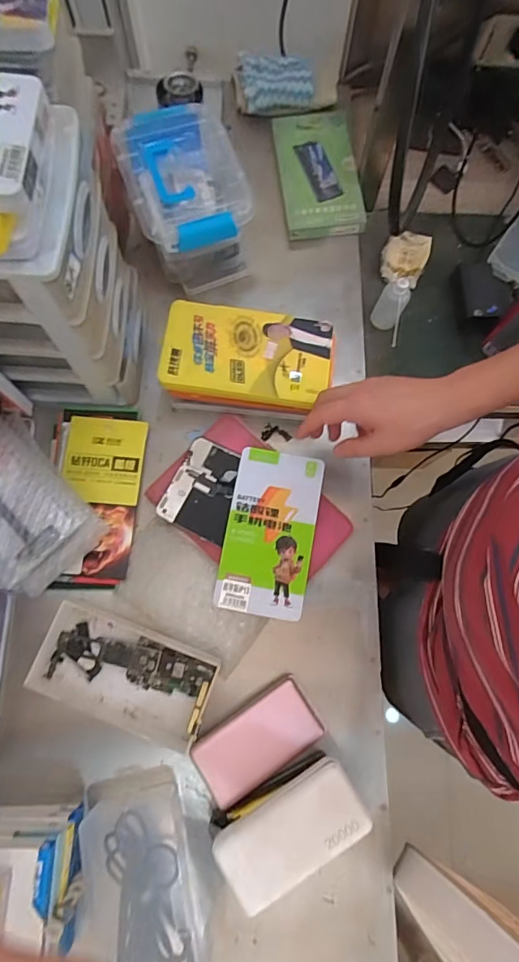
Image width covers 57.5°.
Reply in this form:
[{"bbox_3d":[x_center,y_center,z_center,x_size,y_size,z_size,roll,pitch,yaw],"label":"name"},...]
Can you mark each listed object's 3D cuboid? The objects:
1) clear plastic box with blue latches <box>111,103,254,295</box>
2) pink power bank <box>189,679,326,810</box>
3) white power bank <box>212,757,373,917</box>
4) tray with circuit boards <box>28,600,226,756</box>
[{"bbox_3d":[-0.089,-0.340,0.585,0.124,0.109,0.170,-19,78,-6],"label":"clear plastic box with blue latches"},{"bbox_3d":[-0.003,0.267,0.490,0.128,0.021,0.067,-31,79,-8],"label":"pink power bank"},{"bbox_3d":[0.031,0.320,0.429,0.134,0.030,0.066,-30,79,-8],"label":"white power bank"},{"bbox_3d":[-0.144,0.202,0.494,0.187,0.031,0.098,20,77,3],"label":"tray with circuit boards"}]

